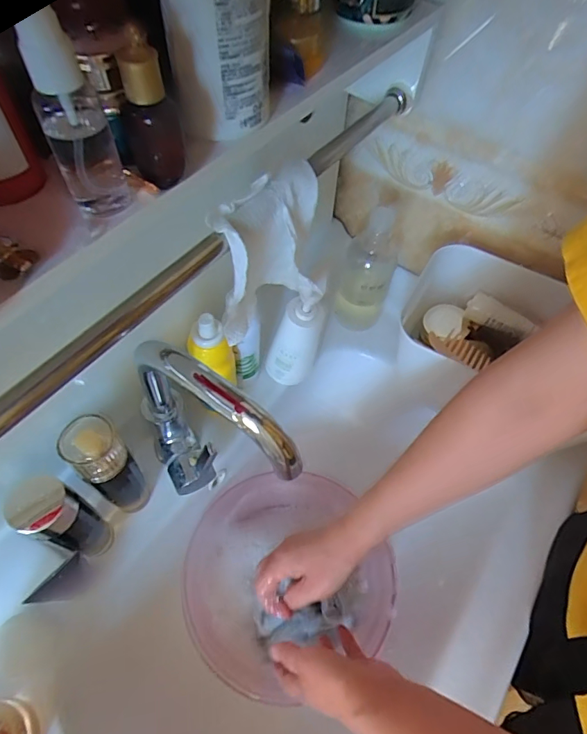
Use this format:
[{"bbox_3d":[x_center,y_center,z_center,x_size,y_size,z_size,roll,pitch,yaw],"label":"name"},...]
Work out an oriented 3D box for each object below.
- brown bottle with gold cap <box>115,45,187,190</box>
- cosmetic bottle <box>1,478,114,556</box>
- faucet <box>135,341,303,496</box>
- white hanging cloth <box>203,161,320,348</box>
[{"bbox_3d":[-0.071,-0.124,0.226,0.023,0.066,0.025,15,58,6],"label":"brown bottle with gold cap"},{"bbox_3d":[-0.204,0.148,0.416,0.045,0.151,0.046,30,61,15],"label":"cosmetic bottle"},{"bbox_3d":[-0.078,0.069,0.397,0.173,0.196,0.056,28,60,14],"label":"faucet"},{"bbox_3d":[-0.023,-0.094,0.427,0.043,0.155,0.129,39,64,20],"label":"white hanging cloth"}]

